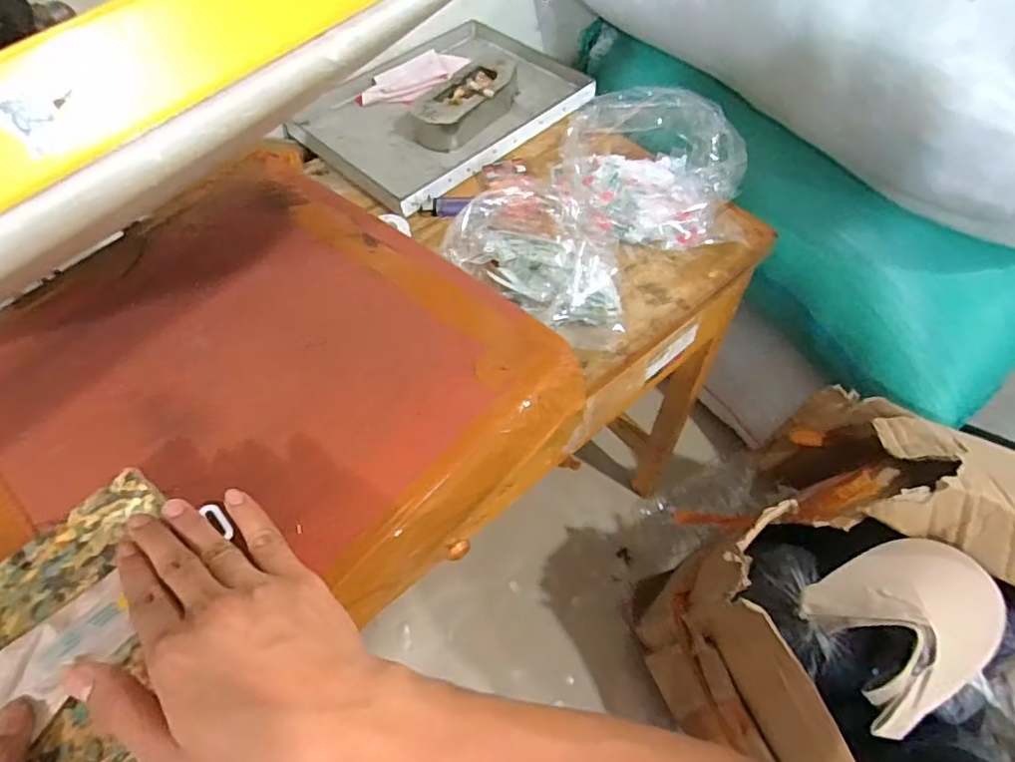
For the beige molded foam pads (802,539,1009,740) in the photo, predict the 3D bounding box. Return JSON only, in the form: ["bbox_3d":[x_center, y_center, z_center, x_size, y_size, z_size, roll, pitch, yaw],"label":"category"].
[{"bbox_3d":[0.475,0.273,0.693,0.203,0.094,0.161,-23,60,-13],"label":"beige molded foam pads"}]

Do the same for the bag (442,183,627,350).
[{"bbox_3d":[0.043,-0.128,0.630,0.210,0.065,0.124,37,65,22],"label":"bag"}]

